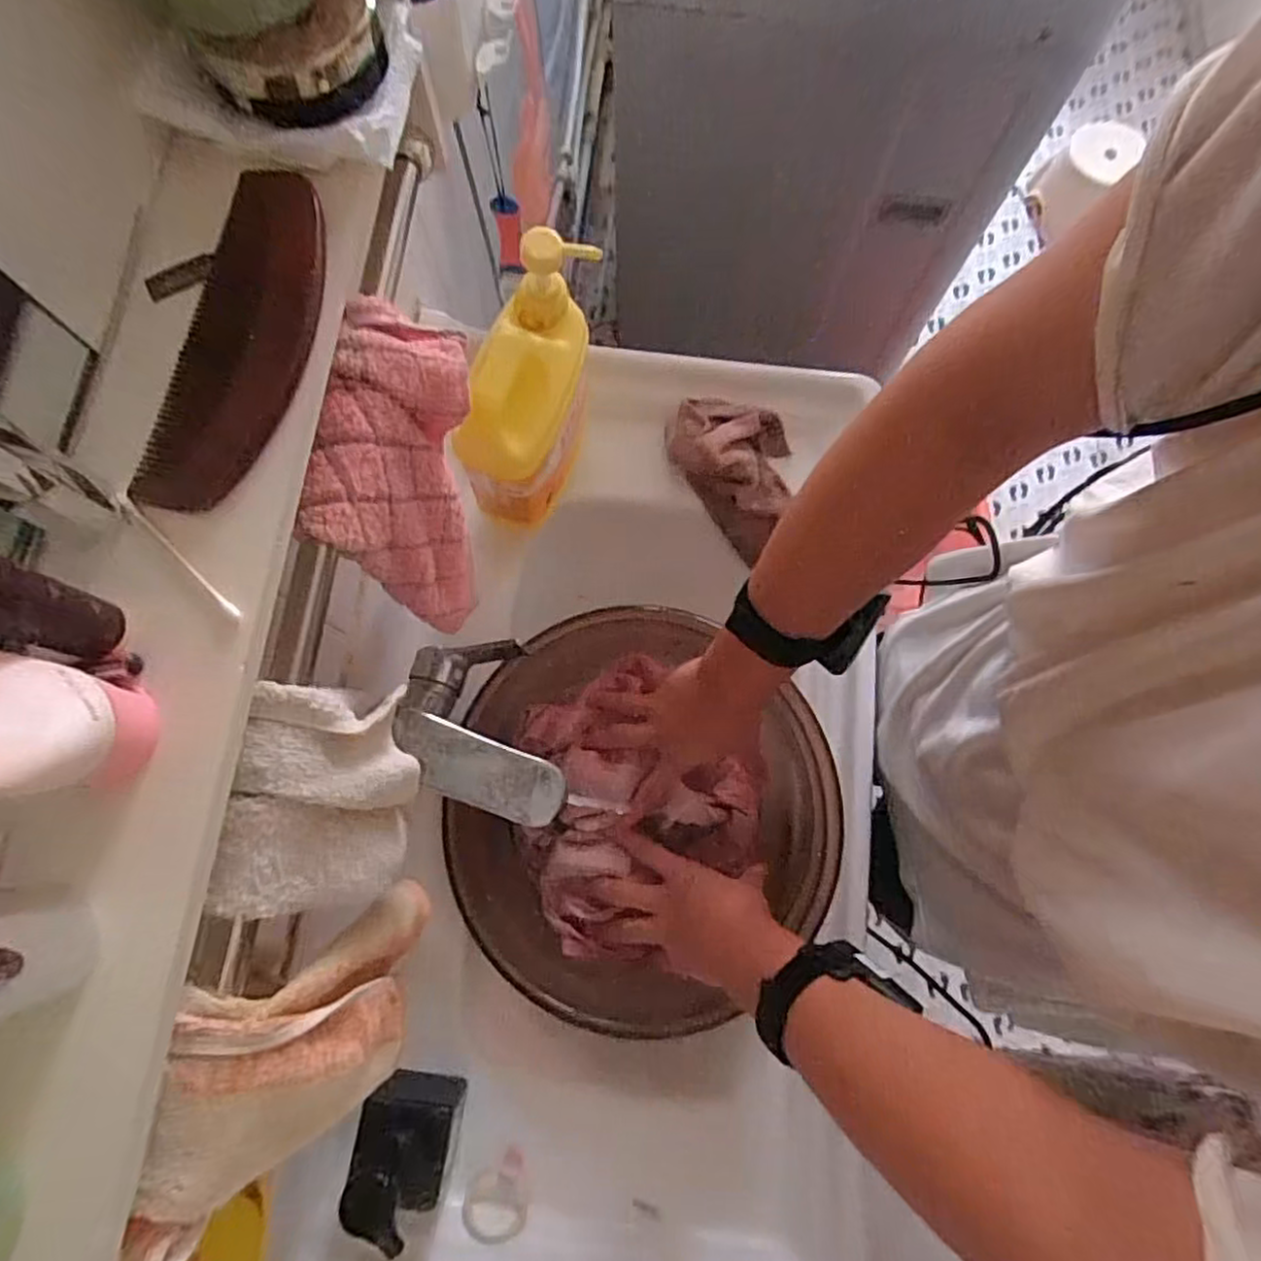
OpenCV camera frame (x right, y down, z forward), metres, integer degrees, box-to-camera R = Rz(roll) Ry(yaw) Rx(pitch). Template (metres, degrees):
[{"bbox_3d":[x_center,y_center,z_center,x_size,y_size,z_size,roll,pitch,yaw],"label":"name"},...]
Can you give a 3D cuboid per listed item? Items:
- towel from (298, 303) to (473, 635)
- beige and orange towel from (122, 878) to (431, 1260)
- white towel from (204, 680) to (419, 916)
[{"bbox_3d":[-0.130,-0.091,0.437,0.059,0.172,0.143,7,76,1],"label":"towel"},{"bbox_3d":[-0.164,0.207,0.357,0.052,0.173,0.120,4,76,0],"label":"beige and orange towel"},{"bbox_3d":[-0.145,0.083,0.349,0.025,0.110,0.103,4,78,23],"label":"white towel"}]

